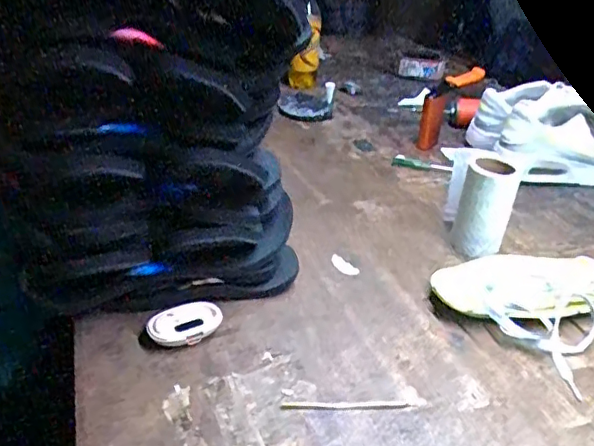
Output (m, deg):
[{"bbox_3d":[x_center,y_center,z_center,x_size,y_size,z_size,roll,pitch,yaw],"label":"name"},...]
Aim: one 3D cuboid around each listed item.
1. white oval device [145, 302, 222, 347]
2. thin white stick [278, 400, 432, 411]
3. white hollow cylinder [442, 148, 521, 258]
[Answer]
[{"bbox_3d":[-0.098,0.090,0.496,0.063,0.022,0.035,-9,34,-18],"label":"white oval device"},{"bbox_3d":[0.046,0.143,0.441,0.112,0.004,0.008,0,32,-5],"label":"thin white stick"},{"bbox_3d":[0.201,-0.027,0.634,0.051,0.106,0.085,-4,33,-10],"label":"white hollow cylinder"}]

